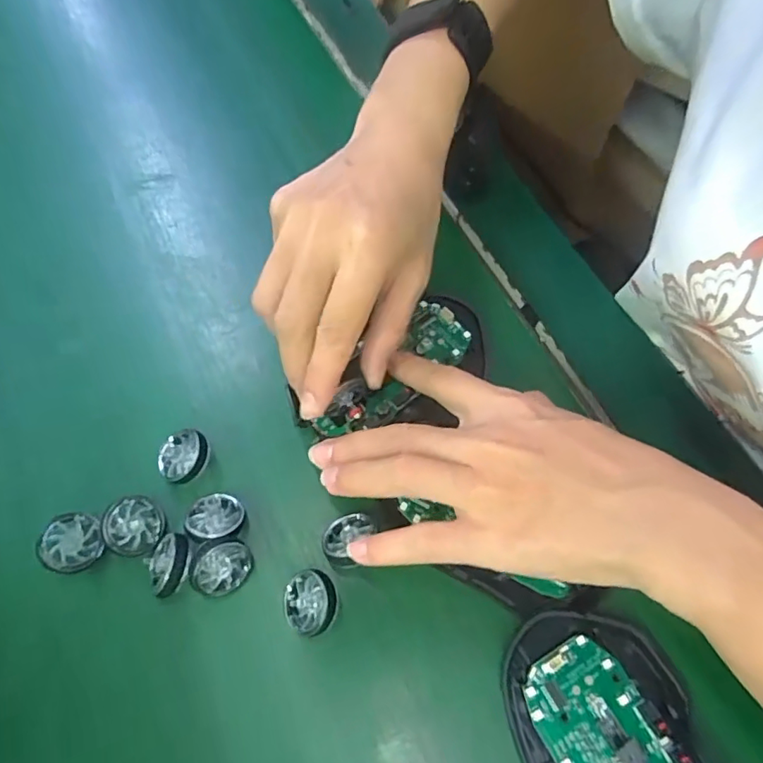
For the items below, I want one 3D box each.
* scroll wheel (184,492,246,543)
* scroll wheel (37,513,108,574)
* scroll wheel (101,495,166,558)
[{"bbox_3d":[-0.076,0.063,0.247,0.027,0.010,0.026,-10,42,-10],"label":"scroll wheel"},{"bbox_3d":[-0.139,0.072,0.242,0.026,0.004,0.026,9,60,-16],"label":"scroll wheel"},{"bbox_3d":[-0.112,0.065,0.244,0.024,0.007,0.024,2,61,-4],"label":"scroll wheel"}]

